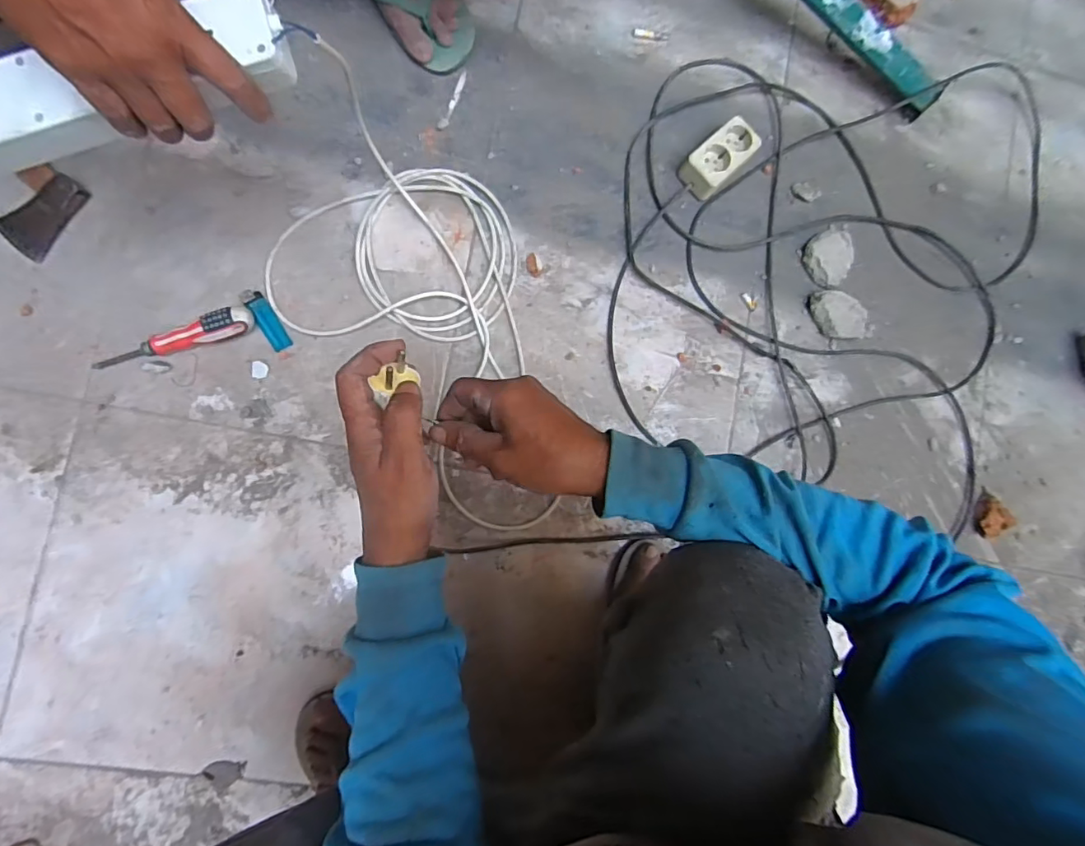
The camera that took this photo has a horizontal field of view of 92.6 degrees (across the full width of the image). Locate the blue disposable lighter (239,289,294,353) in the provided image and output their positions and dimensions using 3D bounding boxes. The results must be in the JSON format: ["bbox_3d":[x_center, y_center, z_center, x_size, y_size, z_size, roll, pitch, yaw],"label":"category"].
[{"bbox_3d":[-0.333,-0.126,0.625,0.024,0.007,0.083,-33,92,-10],"label":"blue disposable lighter"}]

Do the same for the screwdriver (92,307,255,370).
[{"bbox_3d":[-0.427,-0.095,0.594,0.178,0.038,0.033,-17,89,-10],"label":"screwdriver"}]

